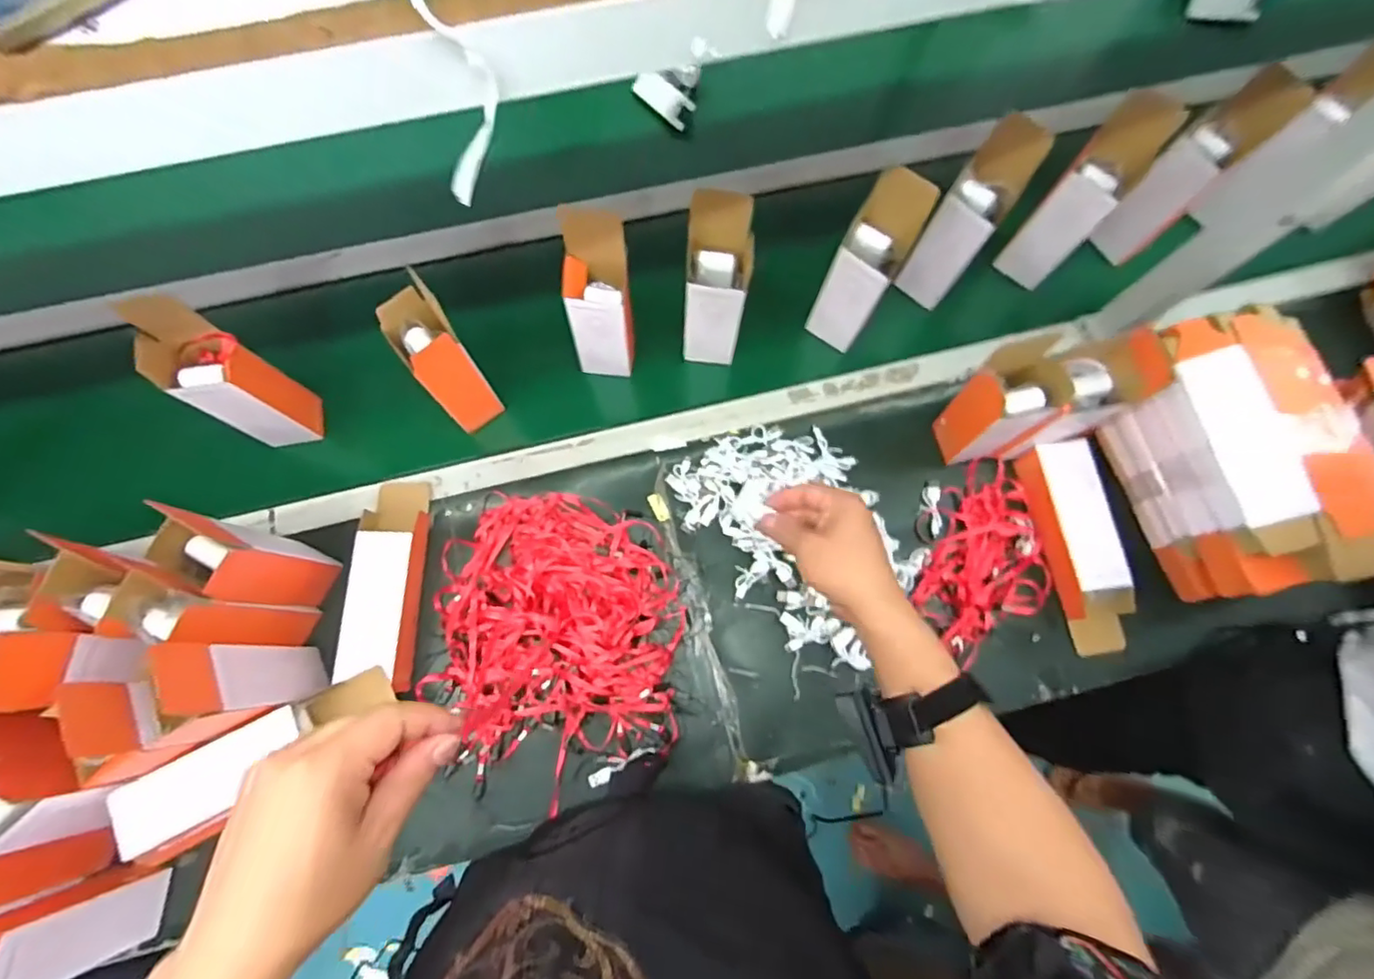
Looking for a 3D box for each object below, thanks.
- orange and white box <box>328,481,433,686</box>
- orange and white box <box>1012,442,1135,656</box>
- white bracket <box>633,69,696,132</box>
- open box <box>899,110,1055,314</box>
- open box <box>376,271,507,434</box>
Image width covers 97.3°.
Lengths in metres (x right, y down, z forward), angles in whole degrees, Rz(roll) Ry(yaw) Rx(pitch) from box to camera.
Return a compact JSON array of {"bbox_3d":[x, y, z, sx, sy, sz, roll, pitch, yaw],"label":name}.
[{"bbox_3d":[-0.352,0.102,0.714,0.078,0.051,0.243,2,74,-1],"label":"orange and white box"},{"bbox_3d":[0.461,0.065,0.705,0.077,0.068,0.247,-9,74,-4],"label":"orange and white box"},{"bbox_3d":[-0.035,-0.575,0.888,0.091,0.016,0.042,34,113,-11],"label":"white bracket"},{"bbox_3d":[0.333,-0.317,0.727,0.069,0.226,0.084,36,78,7],"label":"open box"},{"bbox_3d":[-0.275,-0.139,0.699,0.069,0.196,0.080,-34,77,-10],"label":"open box"}]

